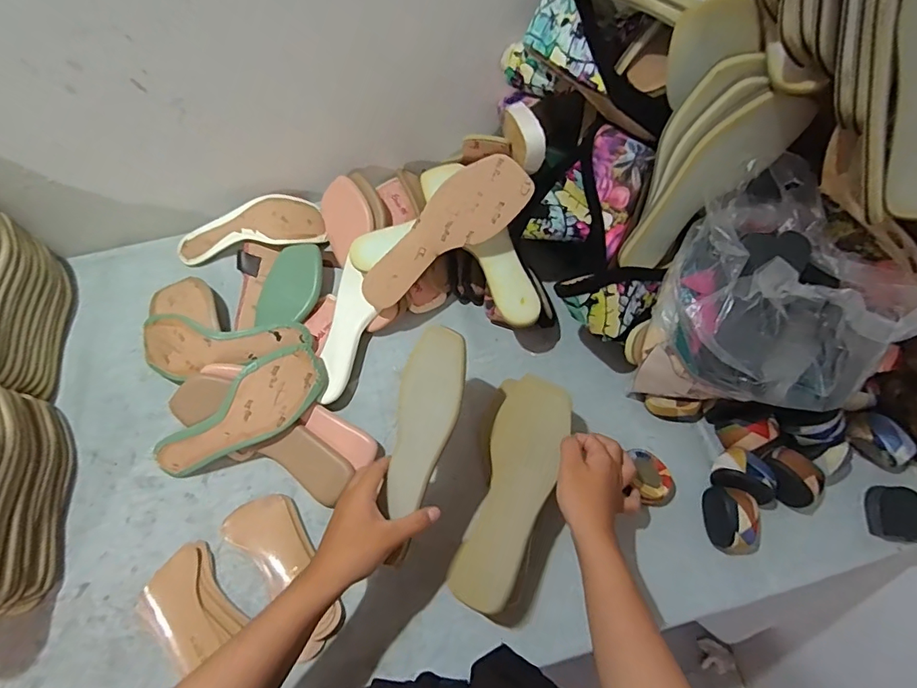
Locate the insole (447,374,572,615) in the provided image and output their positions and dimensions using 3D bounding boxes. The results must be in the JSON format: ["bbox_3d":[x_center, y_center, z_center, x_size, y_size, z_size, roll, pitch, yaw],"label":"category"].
[{"bbox_3d":[0.057,0.146,0.503,0.075,0.008,0.237,11,66,27],"label":"insole"}]

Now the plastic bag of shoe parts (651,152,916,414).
[{"bbox_3d":[0.321,-0.057,0.482,0.196,0.135,0.190,23,67,13],"label":"plastic bag of shoe parts"}]

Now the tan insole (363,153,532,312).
[{"bbox_3d":[-0.018,-0.131,0.596,0.088,0.014,0.241,44,108,-7],"label":"tan insole"}]

